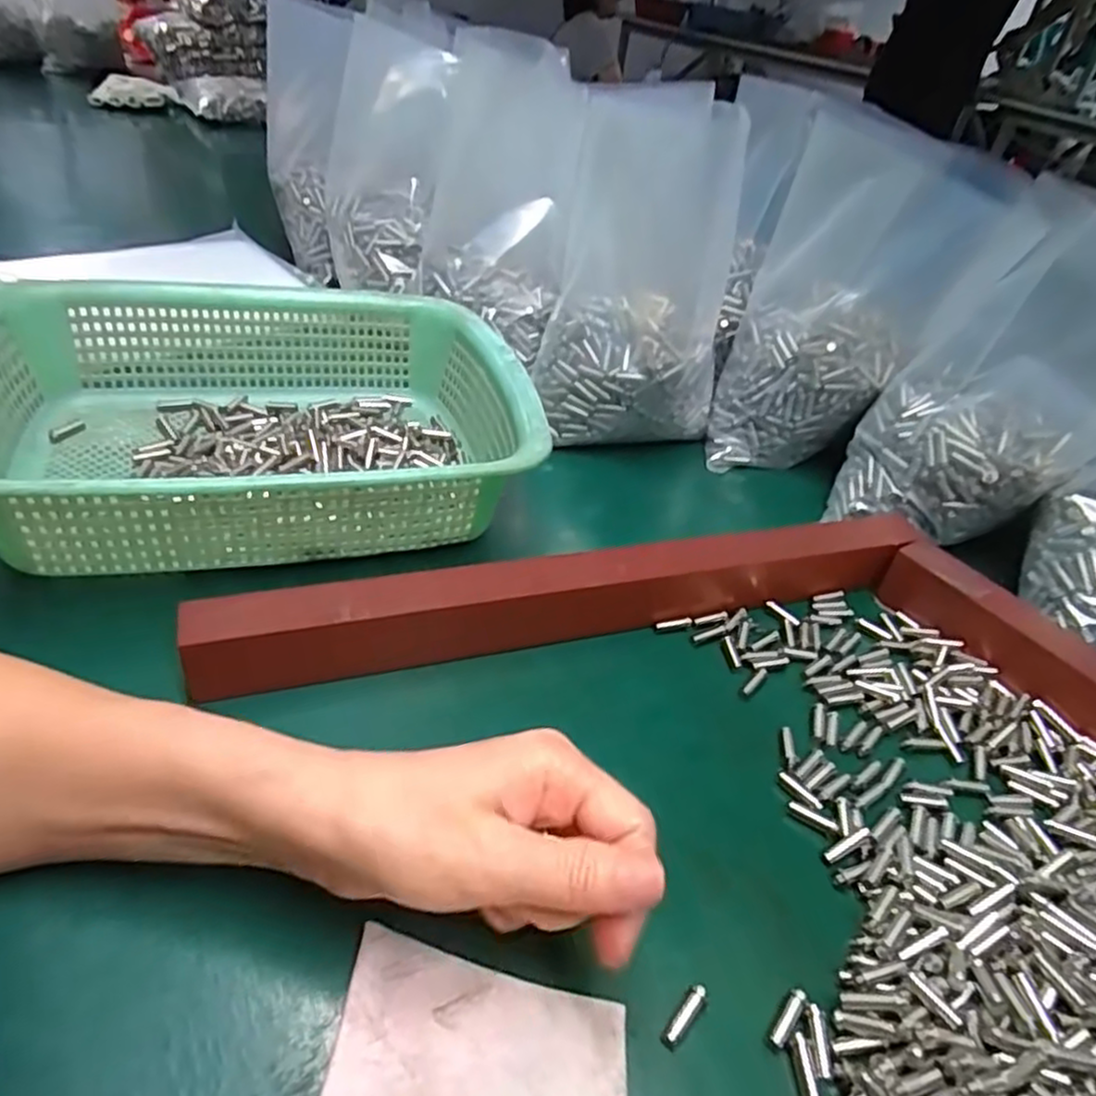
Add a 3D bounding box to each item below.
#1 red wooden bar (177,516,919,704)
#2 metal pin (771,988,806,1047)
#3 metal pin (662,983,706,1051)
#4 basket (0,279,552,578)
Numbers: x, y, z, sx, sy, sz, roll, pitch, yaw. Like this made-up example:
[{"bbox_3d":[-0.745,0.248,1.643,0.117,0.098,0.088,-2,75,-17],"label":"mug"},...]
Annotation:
[{"bbox_3d":[0.025,0.024,0.369,0.378,0.046,0.026,-8,40,-19],"label":"red wooden bar"},{"bbox_3d":[0.081,0.157,0.240,0.005,0.004,0.020,29,43,27],"label":"metal pin"},{"bbox_3d":[0.046,0.156,0.237,0.006,0.006,0.021,33,45,31],"label":"metal pin"},{"bbox_3d":[-0.159,-0.075,0.407,0.286,0.082,0.216,-8,40,-19],"label":"basket"}]

